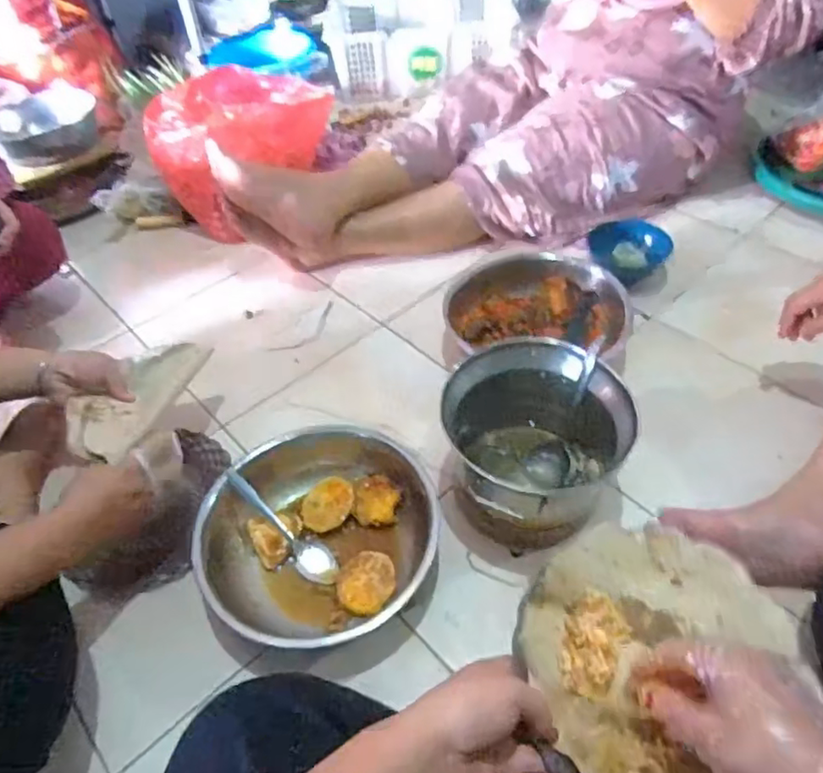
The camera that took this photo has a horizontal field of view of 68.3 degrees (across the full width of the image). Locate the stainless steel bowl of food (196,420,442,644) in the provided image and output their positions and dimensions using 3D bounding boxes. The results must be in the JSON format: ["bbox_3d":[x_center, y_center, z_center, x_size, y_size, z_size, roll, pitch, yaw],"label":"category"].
[{"bbox_3d":[-0.104,0.164,0.683,0.249,0.086,0.227,-3,47,3],"label":"stainless steel bowl of food"}]

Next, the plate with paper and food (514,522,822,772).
[{"bbox_3d":[0.183,0.215,0.456,0.208,0.041,0.243,26,55,26],"label":"plate with paper and food"}]

